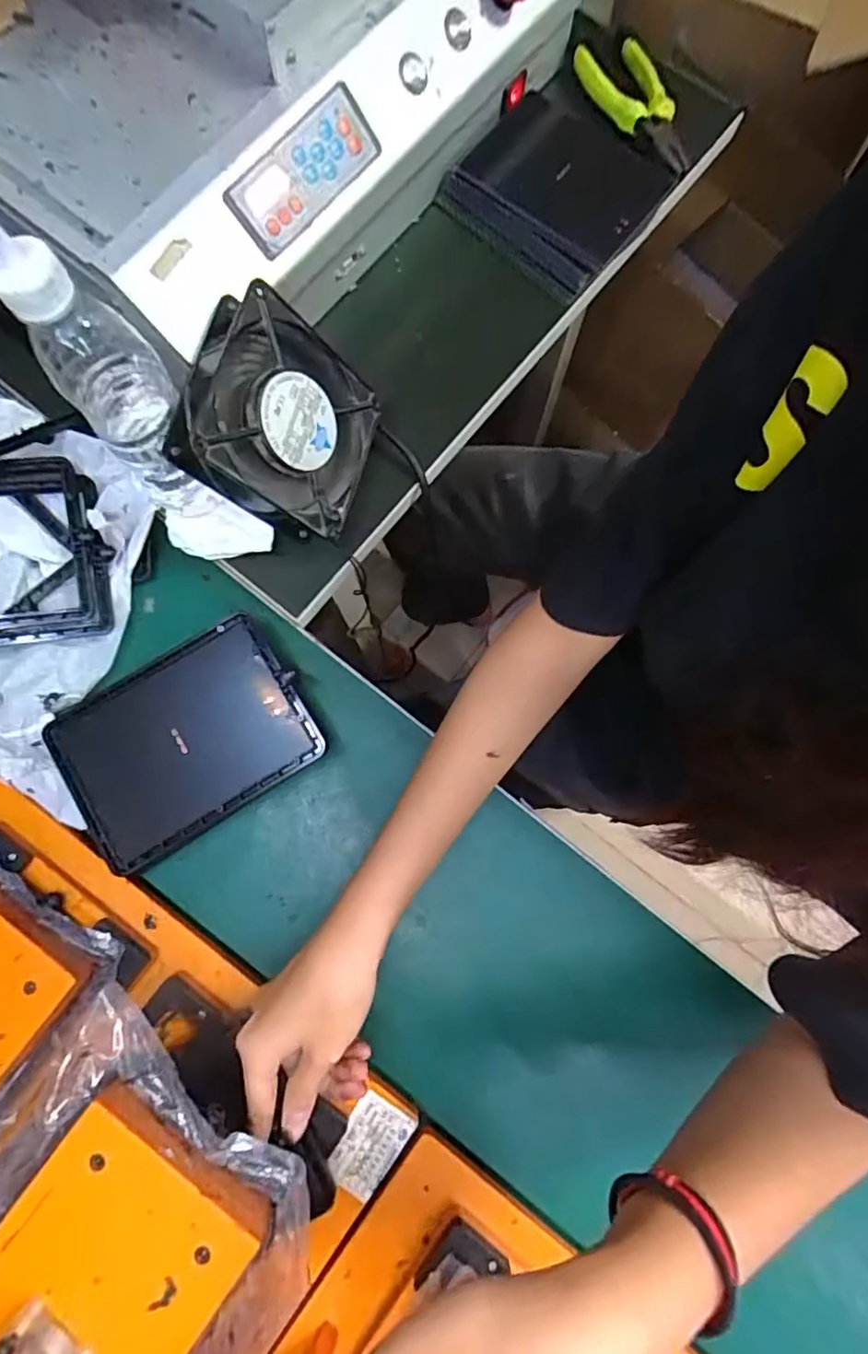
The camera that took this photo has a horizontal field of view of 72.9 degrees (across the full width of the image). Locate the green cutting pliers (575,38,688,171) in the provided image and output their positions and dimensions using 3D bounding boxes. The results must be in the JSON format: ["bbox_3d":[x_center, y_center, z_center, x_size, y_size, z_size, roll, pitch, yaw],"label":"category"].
[{"bbox_3d":[0.167,-0.481,0.497,0.069,0.021,0.131,-18,80,-4],"label":"green cutting pliers"}]

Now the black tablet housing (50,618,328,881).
[{"bbox_3d":[-0.175,0.045,0.408,0.166,0.010,0.119,-31,84,-4],"label":"black tablet housing"}]

